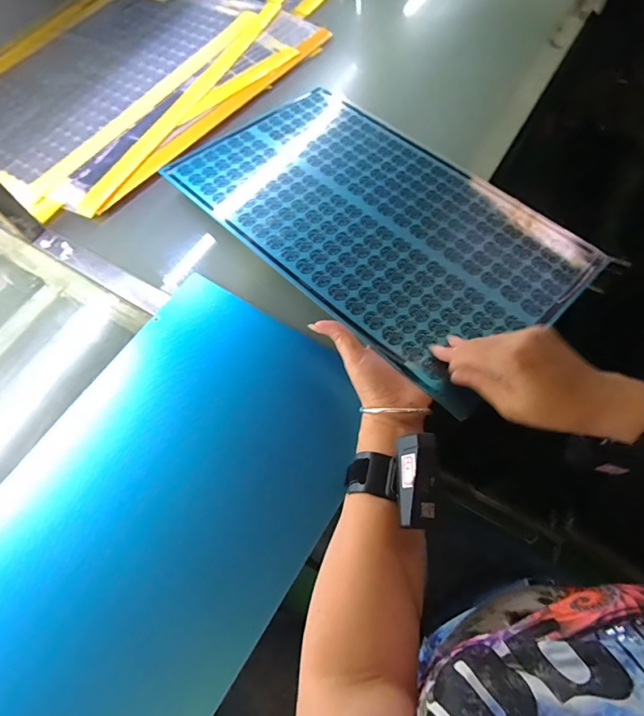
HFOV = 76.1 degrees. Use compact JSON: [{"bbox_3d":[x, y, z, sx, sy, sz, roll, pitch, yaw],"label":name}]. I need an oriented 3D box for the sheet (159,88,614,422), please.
[{"bbox_3d":[0.064,-0.189,0.532,0.304,0.011,0.502,-40,69,-21],"label":"sheet"}]

